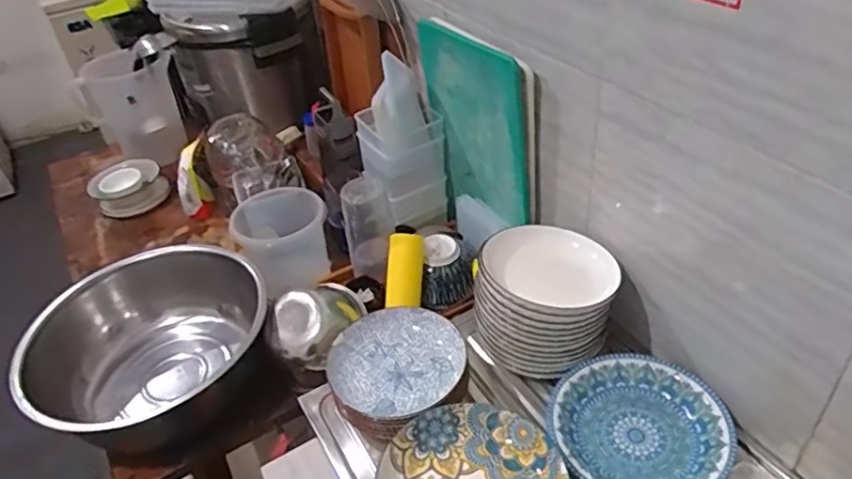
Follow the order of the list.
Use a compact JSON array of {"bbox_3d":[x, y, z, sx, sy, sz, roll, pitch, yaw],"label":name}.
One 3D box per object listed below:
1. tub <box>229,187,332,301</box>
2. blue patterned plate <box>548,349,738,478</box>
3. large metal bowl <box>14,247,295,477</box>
[{"bbox_3d":[-0.269,0.015,1.204,0.161,0.202,0.135,-22,41,-17],"label":"tub"},{"bbox_3d":[0.280,0.248,0.814,0.224,0.032,0.220,-4,39,4],"label":"blue patterned plate"},{"bbox_3d":[-0.437,0.183,1.019,0.352,0.151,0.360,-4,39,4],"label":"large metal bowl"}]

